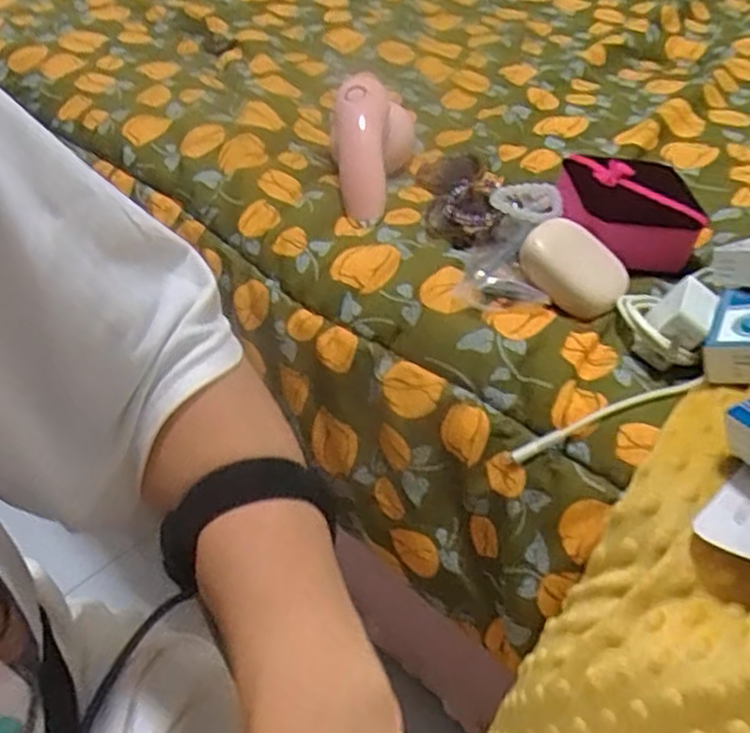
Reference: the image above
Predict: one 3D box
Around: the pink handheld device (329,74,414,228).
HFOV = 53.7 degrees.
[{"bbox_3d":[0.000,-0.203,0.649,0.075,0.059,0.165,-4,43,-2],"label":"pink handheld device"}]

